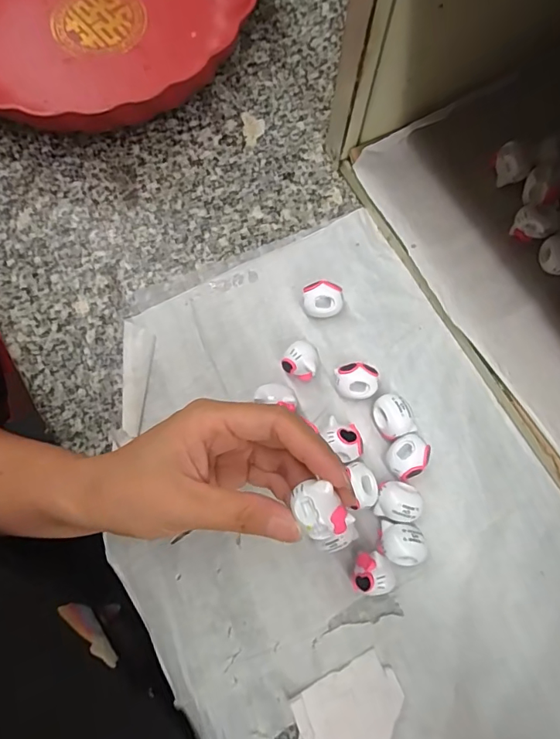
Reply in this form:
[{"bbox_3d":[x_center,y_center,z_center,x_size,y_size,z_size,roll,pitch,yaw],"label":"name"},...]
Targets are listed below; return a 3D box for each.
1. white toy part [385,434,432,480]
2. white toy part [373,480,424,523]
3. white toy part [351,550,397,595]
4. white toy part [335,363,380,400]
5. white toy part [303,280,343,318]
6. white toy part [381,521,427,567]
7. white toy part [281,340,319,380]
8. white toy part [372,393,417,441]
[{"bbox_3d":[0.073,0.050,0.278,0.025,0.019,0.021,-44,80,-8],"label":"white toy part"},{"bbox_3d":[0.067,0.074,0.272,0.024,0.020,0.021,16,78,5],"label":"white toy part"},{"bbox_3d":[0.049,0.110,0.262,0.021,0.024,0.021,0,77,2],"label":"white toy part"},{"bbox_3d":[0.046,0.008,0.288,0.024,0.019,0.020,-2,77,1],"label":"white toy part"},{"bbox_3d":[0.027,-0.043,0.299,0.024,0.020,0.019,2,77,2],"label":"white toy part"},{"bbox_3d":[0.068,0.097,0.267,0.023,0.018,0.021,0,77,2],"label":"white toy part"},{"bbox_3d":[0.012,-0.005,0.289,0.020,0.025,0.019,0,77,2],"label":"white toy part"},{"bbox_3d":[0.065,0.028,0.283,0.020,0.021,0.025,-24,78,-4],"label":"white toy part"}]

